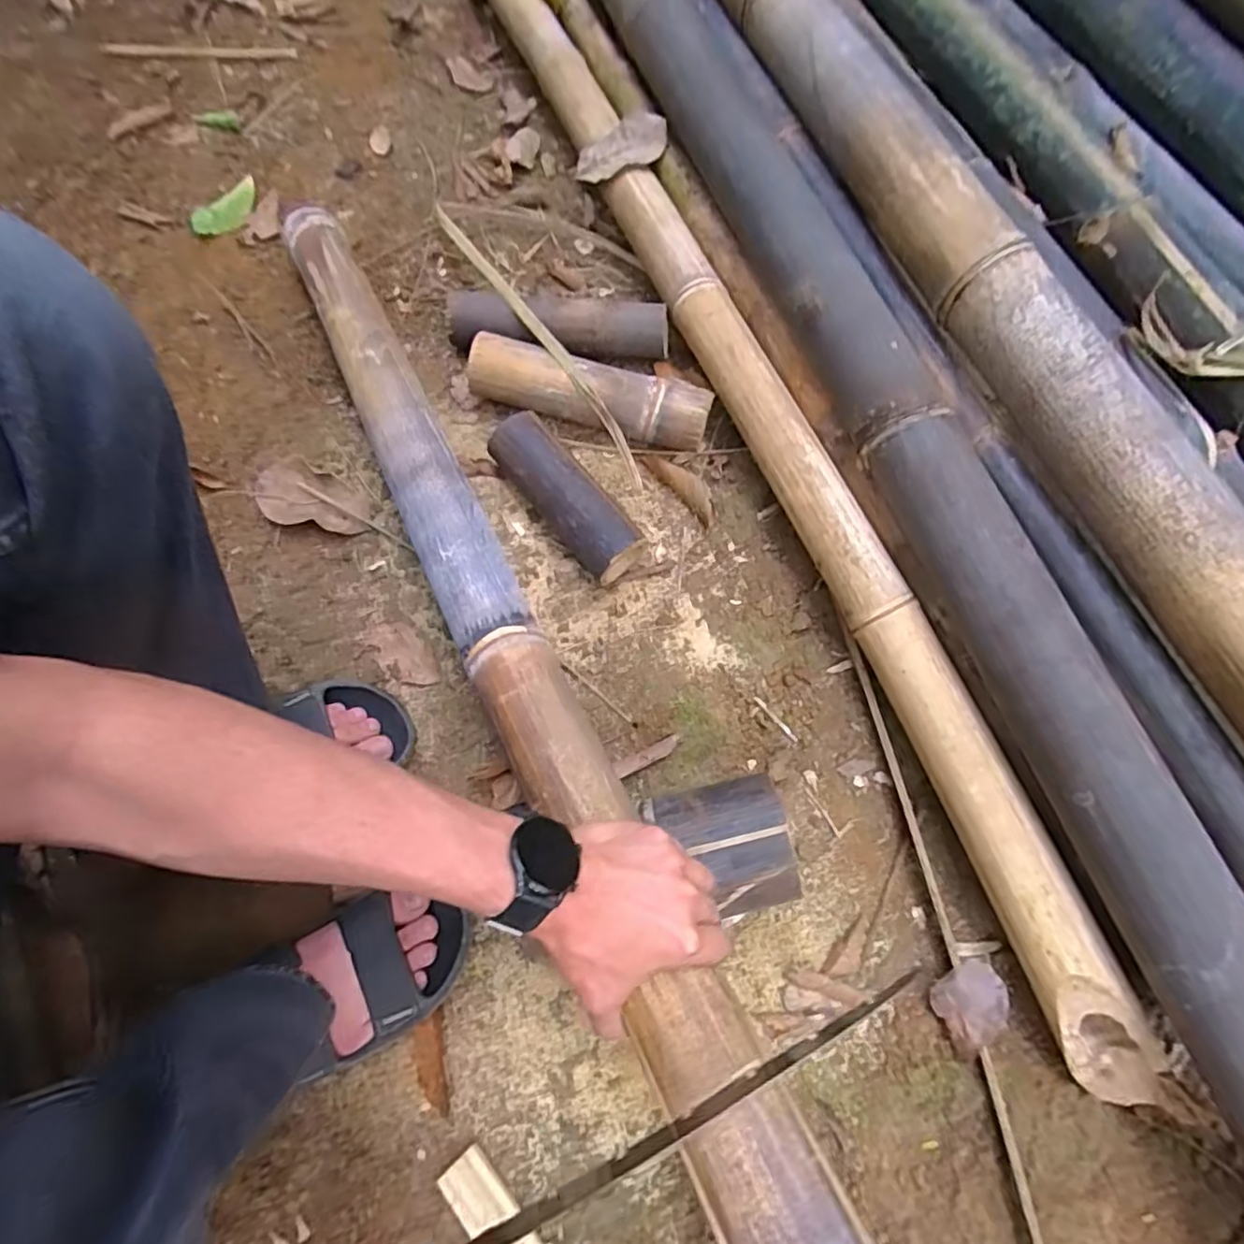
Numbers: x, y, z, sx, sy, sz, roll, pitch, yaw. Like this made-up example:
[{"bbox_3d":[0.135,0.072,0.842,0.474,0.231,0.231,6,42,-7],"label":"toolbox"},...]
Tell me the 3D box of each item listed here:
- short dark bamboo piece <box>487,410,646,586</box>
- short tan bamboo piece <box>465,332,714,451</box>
[{"bbox_3d":[-0.057,-0.122,0.626,0.059,0.062,0.184,-39,76,-11],"label":"short dark bamboo piece"},{"bbox_3d":[-0.033,-0.239,0.668,0.247,0.063,0.057,16,73,6],"label":"short tan bamboo piece"}]

